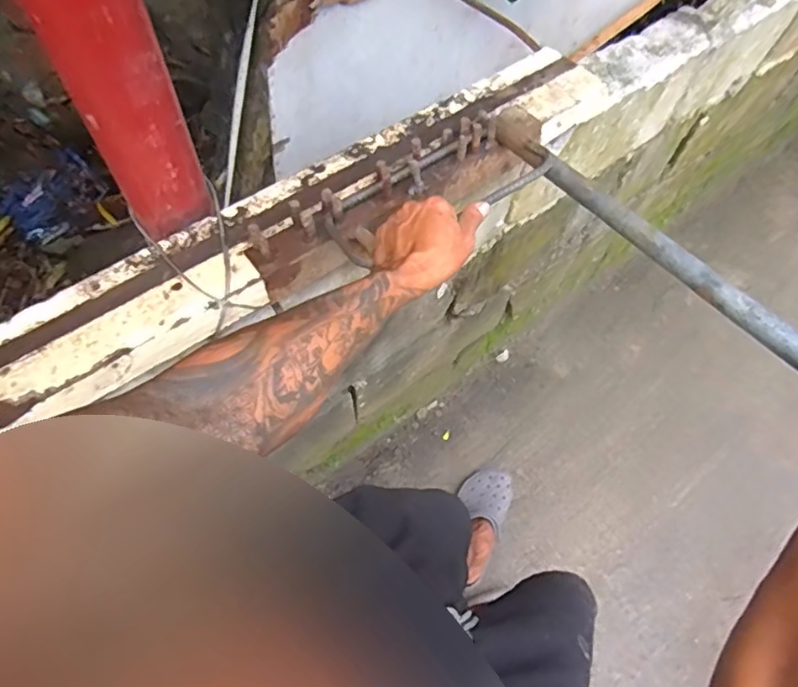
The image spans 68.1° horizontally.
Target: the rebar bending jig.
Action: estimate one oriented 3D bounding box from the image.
[{"bbox_3d":[0.004,-0.193,0.715,0.407,0.078,0.131,-28,68,-16],"label":"rebar bending jig"}]

